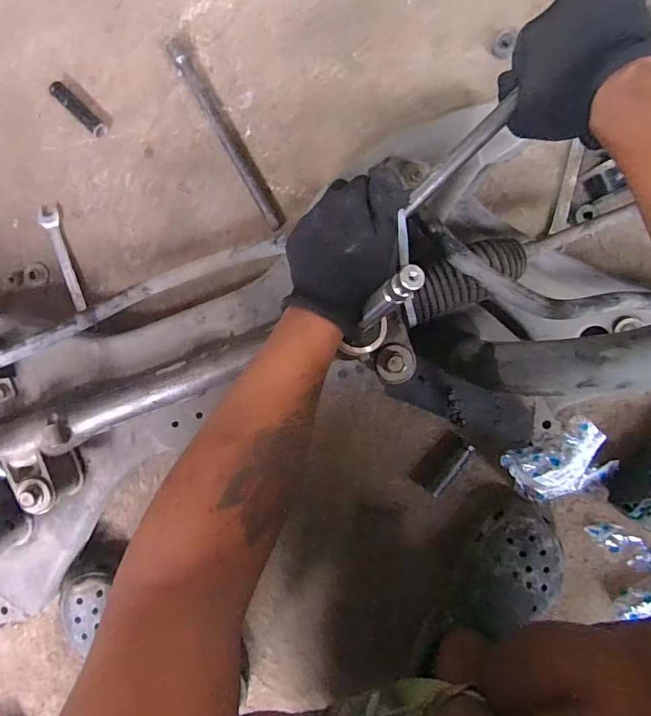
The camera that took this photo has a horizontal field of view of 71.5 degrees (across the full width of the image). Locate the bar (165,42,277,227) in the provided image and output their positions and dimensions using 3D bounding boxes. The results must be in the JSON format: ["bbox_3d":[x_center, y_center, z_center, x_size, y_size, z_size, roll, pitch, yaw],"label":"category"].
[{"bbox_3d":[-0.120,-0.269,0.545,0.021,0.018,0.249,-30,91,4],"label":"bar"}]

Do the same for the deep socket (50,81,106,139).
[{"bbox_3d":[-0.305,-0.306,0.558,0.084,0.015,0.019,42,95,0],"label":"deep socket"}]

